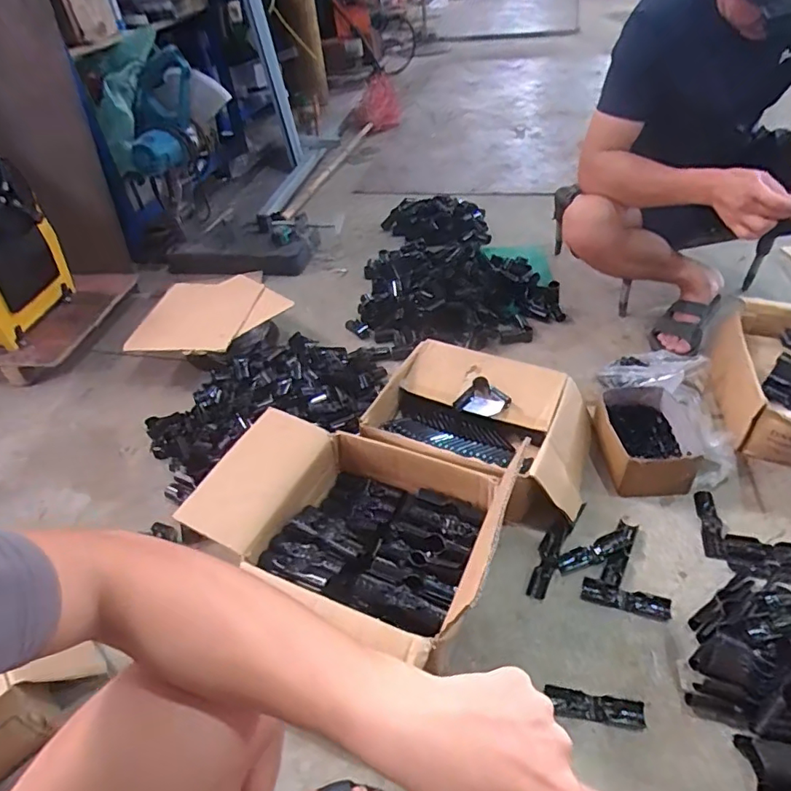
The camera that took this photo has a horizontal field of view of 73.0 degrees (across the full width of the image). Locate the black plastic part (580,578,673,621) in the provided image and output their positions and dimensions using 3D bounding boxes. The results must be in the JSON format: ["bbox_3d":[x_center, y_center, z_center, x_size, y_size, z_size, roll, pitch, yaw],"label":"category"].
[{"bbox_3d":[0.360,0.320,0.838,0.129,0.009,0.034,10,44,17],"label":"black plastic part"}]

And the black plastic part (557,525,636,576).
[{"bbox_3d":[0.342,0.258,0.898,0.155,0.019,0.035,-18,44,-13],"label":"black plastic part"}]

